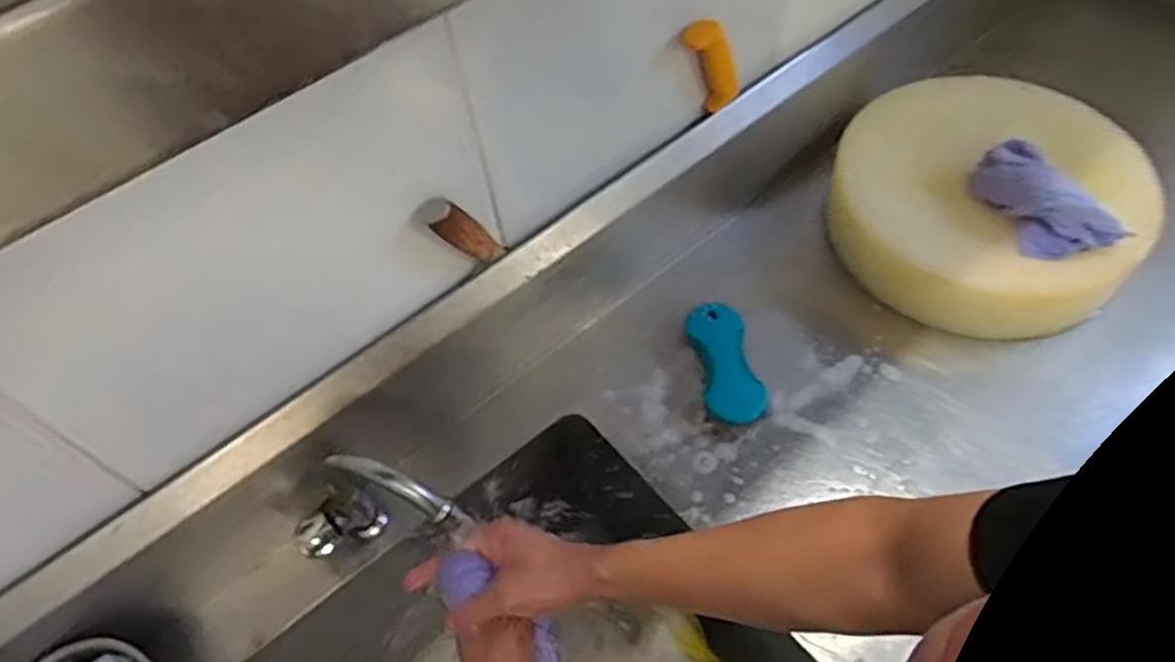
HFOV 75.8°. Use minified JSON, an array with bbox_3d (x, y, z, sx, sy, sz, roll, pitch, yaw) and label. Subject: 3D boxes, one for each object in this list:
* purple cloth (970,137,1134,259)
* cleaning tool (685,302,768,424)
[{"bbox_3d":[0.510,-0.150,0.854,0.075,0.059,0.171,-25,58,-12],"label":"purple cloth"},{"bbox_3d":[0.158,0.033,0.870,0.062,0.034,0.148,-14,56,-4],"label":"cleaning tool"}]

